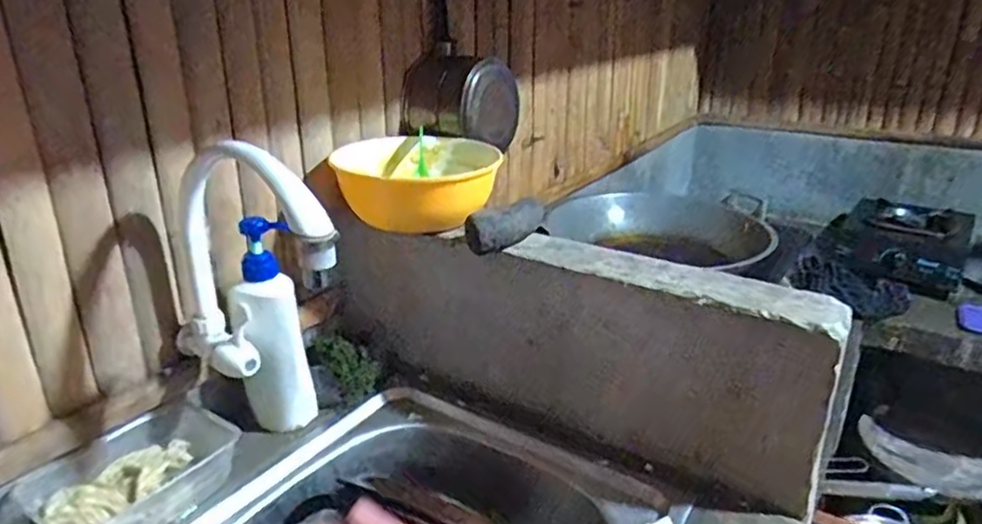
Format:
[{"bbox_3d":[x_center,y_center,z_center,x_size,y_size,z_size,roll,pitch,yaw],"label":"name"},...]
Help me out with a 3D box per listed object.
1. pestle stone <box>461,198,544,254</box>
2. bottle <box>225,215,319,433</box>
[{"bbox_3d":[0.018,-0.044,0.737,0.054,0.048,0.094,16,28,31],"label":"pestle stone"},{"bbox_3d":[-0.240,0.074,0.703,0.051,0.234,0.066,21,30,38],"label":"bottle"}]

